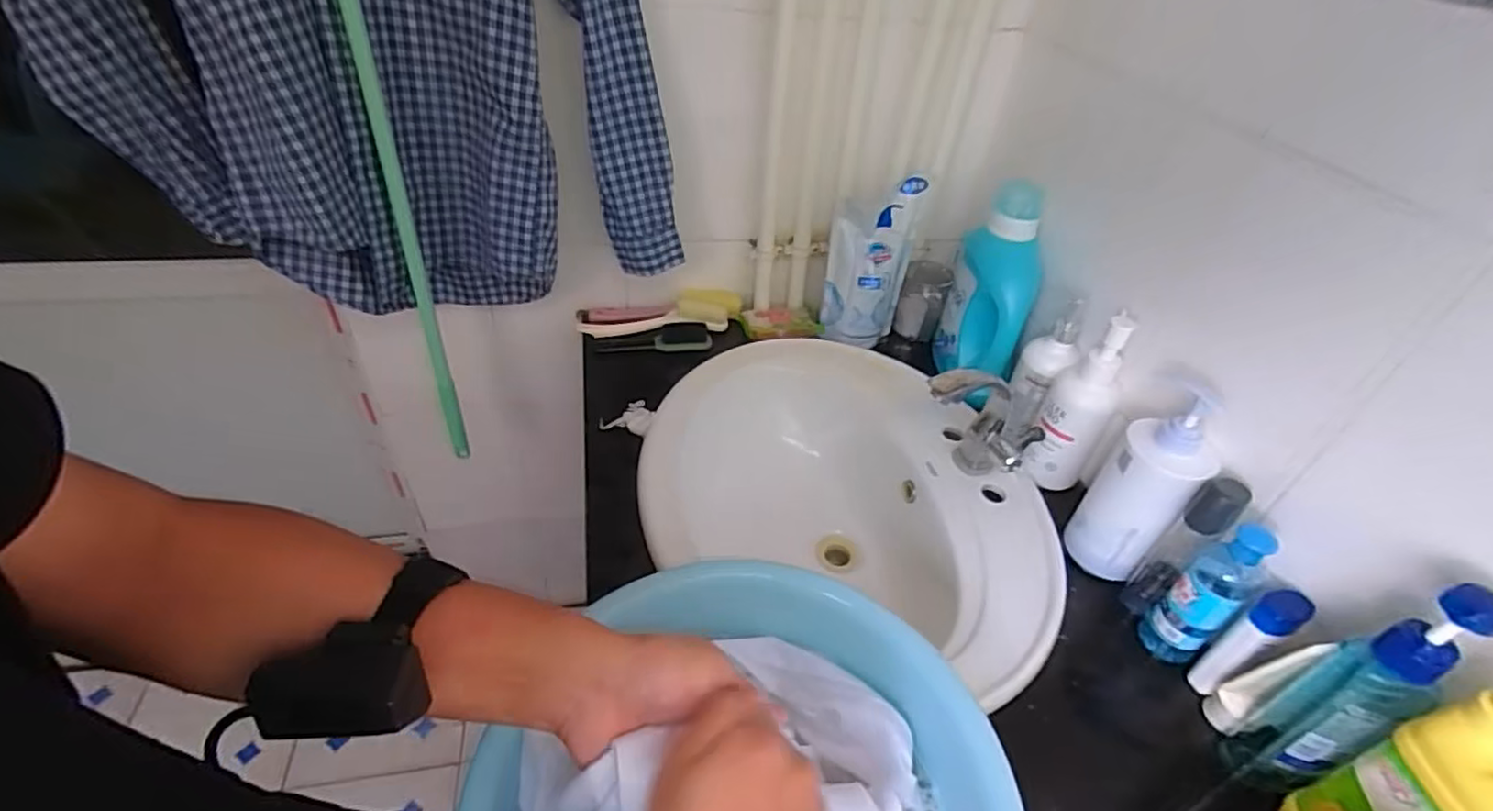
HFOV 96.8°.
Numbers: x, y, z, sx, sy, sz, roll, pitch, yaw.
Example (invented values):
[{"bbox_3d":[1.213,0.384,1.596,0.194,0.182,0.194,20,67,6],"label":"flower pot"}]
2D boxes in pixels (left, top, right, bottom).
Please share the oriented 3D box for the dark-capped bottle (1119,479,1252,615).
[{"bbox_3d":[0.412,0.140,0.633,0.038,0.174,0.032,-20,48,-27],"label":"dark-capped bottle"}]

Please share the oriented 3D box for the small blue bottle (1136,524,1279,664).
[{"bbox_3d":[0.418,0.174,0.603,0.046,0.168,0.046,-23,49,-29],"label":"small blue bottle"}]

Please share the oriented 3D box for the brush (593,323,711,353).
[{"bbox_3d":[-0.134,-0.093,0.954,0.163,0.031,0.037,-1,42,-8],"label":"brush"}]

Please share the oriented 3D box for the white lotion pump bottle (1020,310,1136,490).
[{"bbox_3d":[0.365,-0.003,0.738,0.068,0.207,0.067,-4,42,-12],"label":"white lotion pump bottle"}]

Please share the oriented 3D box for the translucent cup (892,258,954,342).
[{"bbox_3d":[0.266,-0.159,1.005,0.064,0.092,0.083,17,43,12],"label":"translucent cup"}]

